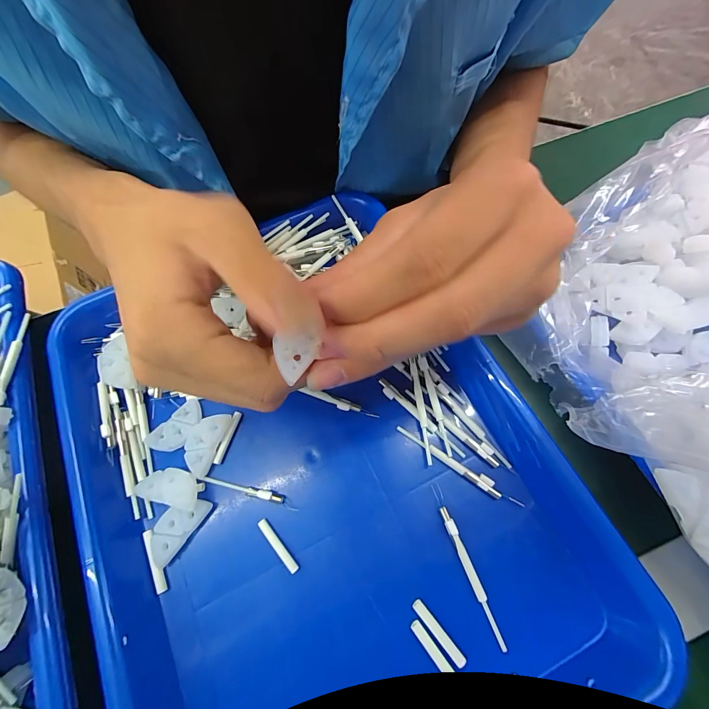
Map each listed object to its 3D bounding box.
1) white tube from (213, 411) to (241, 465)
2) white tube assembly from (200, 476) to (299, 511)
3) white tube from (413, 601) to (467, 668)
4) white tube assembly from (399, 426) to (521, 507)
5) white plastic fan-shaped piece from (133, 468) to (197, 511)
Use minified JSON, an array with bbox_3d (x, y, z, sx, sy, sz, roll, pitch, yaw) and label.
[{"bbox_3d":[-0.081,0.053,0.217,0.004,0.006,0.033,16,70,8],"label":"white tube"},{"bbox_3d":[-0.063,0.082,0.206,0.061,0.008,0.006,9,75,17],"label":"white tube assembly"},{"bbox_3d":[0.043,0.143,0.175,0.006,0.004,0.033,-40,73,-12],"label":"white tube"},{"bbox_3d":[0.061,0.067,0.207,0.079,0.012,0.007,31,73,13],"label":"white tube assembly"},{"bbox_3d":[-0.110,0.077,0.201,0.039,0.009,0.018,13,70,7],"label":"white plastic fan-shaped piece"}]

